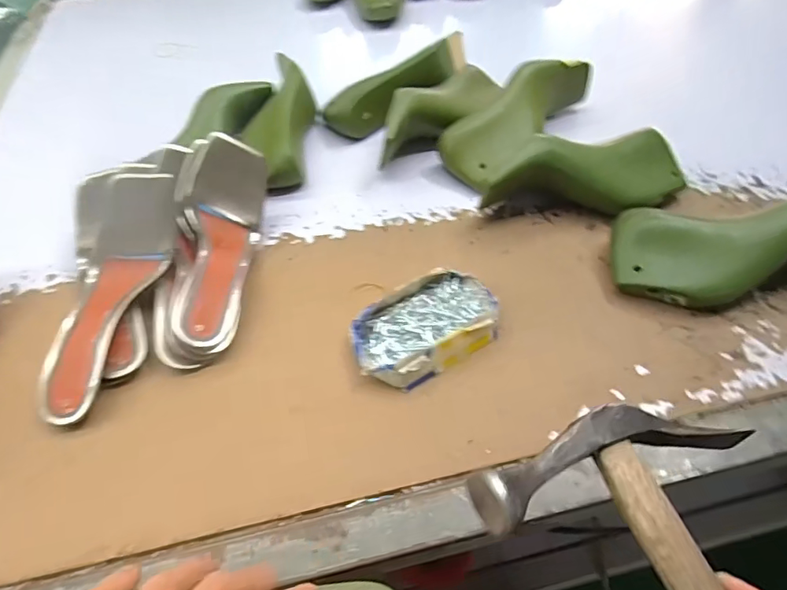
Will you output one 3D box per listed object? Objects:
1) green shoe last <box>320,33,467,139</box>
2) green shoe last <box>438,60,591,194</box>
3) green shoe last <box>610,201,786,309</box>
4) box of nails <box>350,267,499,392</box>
[{"bbox_3d":[0.011,-0.280,0.674,0.217,0.075,0.071,-26,53,-17],"label":"green shoe last"},{"bbox_3d":[0.159,-0.216,0.612,0.221,0.071,0.075,-38,58,-25],"label":"green shoe last"},{"bbox_3d":[0.319,-0.040,0.445,0.229,0.069,0.086,4,51,7],"label":"green shoe last"},{"bbox_3d":[0.029,0.028,0.447,0.132,0.033,0.082,-25,53,-17],"label":"box of nails"}]

